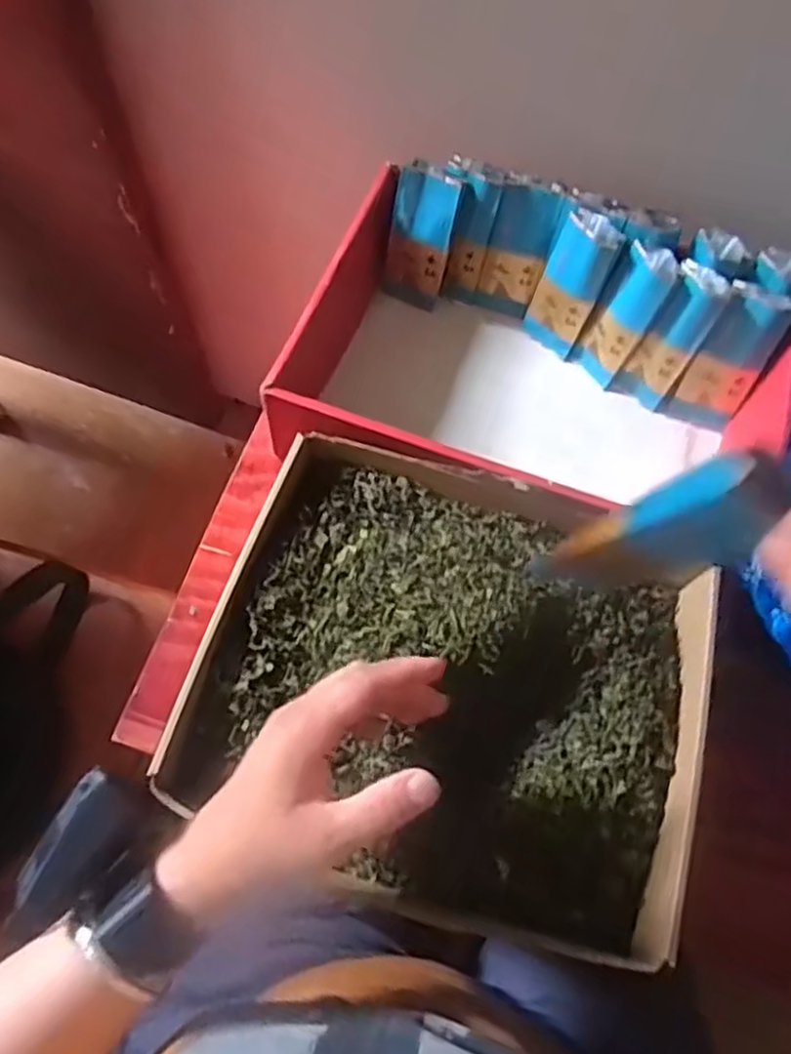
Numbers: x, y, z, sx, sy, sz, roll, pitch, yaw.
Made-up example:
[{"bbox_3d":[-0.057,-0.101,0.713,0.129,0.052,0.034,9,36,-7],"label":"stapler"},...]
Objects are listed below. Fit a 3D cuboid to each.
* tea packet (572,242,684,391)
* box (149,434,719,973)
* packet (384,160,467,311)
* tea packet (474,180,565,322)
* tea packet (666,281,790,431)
[{"bbox_3d":[0.206,-0.186,0.639,0.045,0.129,0.031,43,51,18],"label":"tea packet"},{"bbox_3d":[0.044,0.102,0.488,0.329,0.069,0.278,18,67,8],"label":"box"},{"bbox_3d":[0.023,-0.266,0.663,0.059,0.128,0.024,30,49,13],"label":"packet"},{"bbox_3d":[0.113,-0.253,0.662,0.053,0.121,0.019,29,48,13],"label":"tea packet"},{"bbox_3d":[0.293,-0.146,0.623,0.053,0.130,0.018,24,46,11],"label":"tea packet"}]

